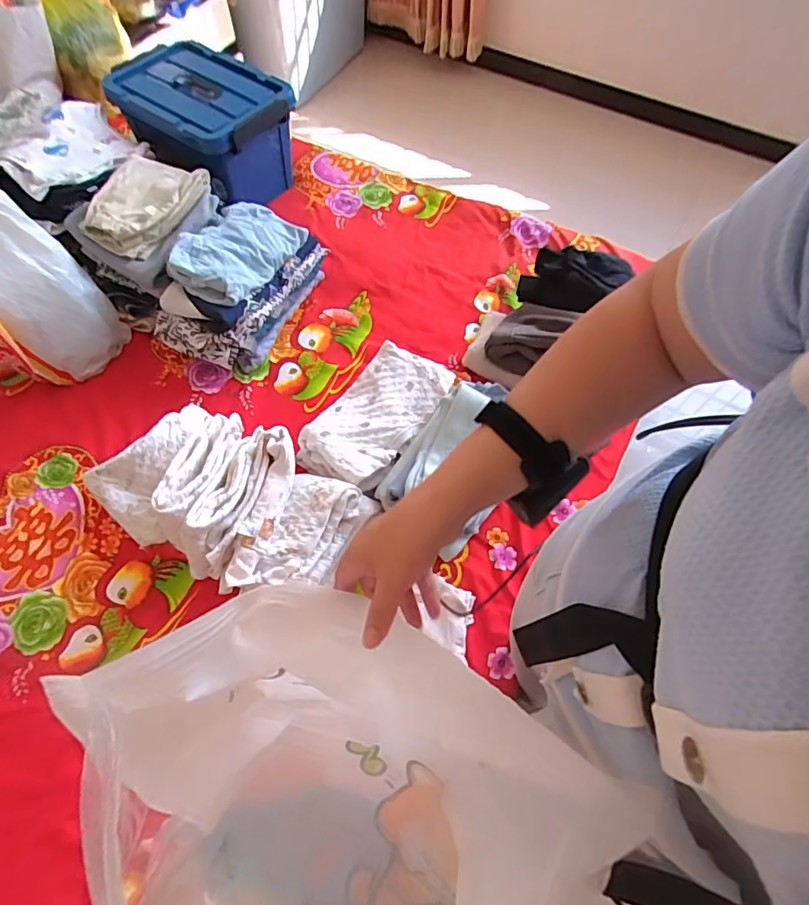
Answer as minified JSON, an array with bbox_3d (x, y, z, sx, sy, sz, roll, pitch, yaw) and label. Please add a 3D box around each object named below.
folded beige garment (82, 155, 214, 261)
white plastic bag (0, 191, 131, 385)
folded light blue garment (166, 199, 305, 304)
[{"bbox_3d":[-0.520,-0.502,1.052,0.176,0.063,0.238,17,65,9],"label":"folded beige garment"},{"bbox_3d":[-0.733,-0.308,0.944,0.262,0.377,0.205,-32,68,-15],"label":"white plastic bag"},{"bbox_3d":[-0.336,-0.409,1.033,0.171,0.086,0.271,21,65,10],"label":"folded light blue garment"}]

